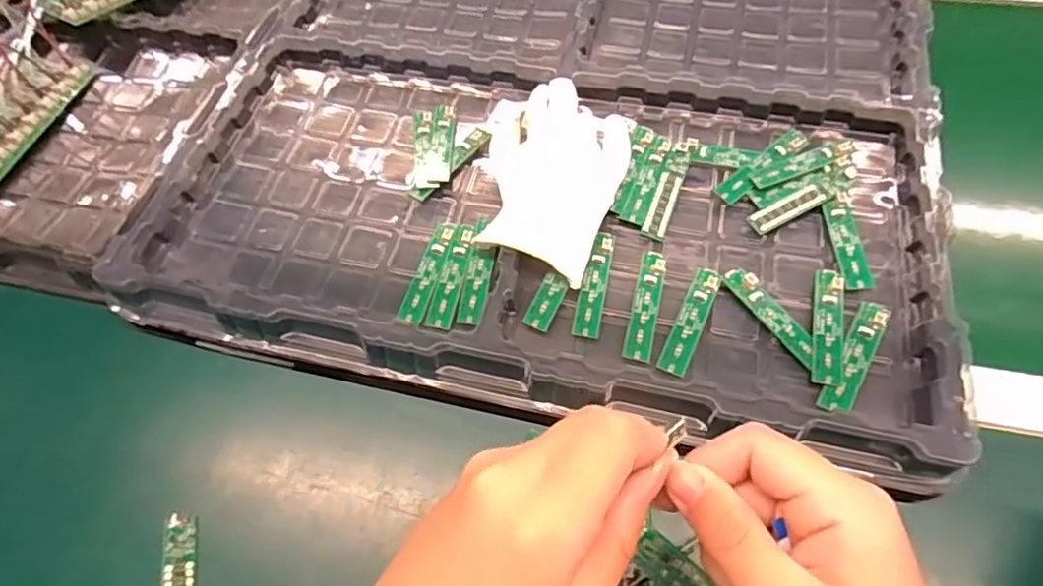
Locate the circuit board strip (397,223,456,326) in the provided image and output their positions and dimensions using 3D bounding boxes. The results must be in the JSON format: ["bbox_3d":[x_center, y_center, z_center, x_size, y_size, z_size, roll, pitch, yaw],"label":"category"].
[{"bbox_3d":[-0.066,-0.015,0.417,0.018,0.004,0.081,13,65,9],"label":"circuit board strip"}]

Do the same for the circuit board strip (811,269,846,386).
[{"bbox_3d":[0.197,0.021,0.377,0.018,0.007,0.080,12,62,10],"label":"circuit board strip"}]

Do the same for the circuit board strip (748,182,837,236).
[{"bbox_3d":[0.196,-0.063,0.426,0.063,0.004,0.018,-27,66,-2],"label":"circuit board strip"}]

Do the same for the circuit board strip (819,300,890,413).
[{"bbox_3d":[0.209,0.037,0.366,0.018,0.004,0.084,28,66,18],"label":"circuit board strip"}]

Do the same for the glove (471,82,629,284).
[{"bbox_3d":[0.015,-0.089,0.437,0.112,0.031,0.149,17,63,13],"label":"glove"}]

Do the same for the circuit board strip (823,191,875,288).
[{"bbox_3d":[0.226,-0.037,0.408,0.019,0.004,0.075,-8,64,15],"label":"circuit board strip"}]

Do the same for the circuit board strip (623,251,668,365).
[{"bbox_3d":[0.084,0.007,0.396,0.018,0.005,0.083,12,62,11],"label":"circuit board strip"}]

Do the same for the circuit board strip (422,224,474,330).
[{"bbox_3d":[-0.049,-0.012,0.413,0.019,0.005,0.083,9,61,9],"label":"circuit board strip"}]

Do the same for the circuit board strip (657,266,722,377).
[{"bbox_3d":[0.112,0.017,0.388,0.018,0.004,0.081,22,64,16],"label":"circuit board strip"}]

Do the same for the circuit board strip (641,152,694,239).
[{"bbox_3d":[0.109,-0.075,0.439,0.017,0.004,0.080,21,70,6],"label":"circuit board strip"}]

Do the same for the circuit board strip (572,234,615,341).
[{"bbox_3d":[0.051,-0.006,0.406,0.018,0.007,0.081,14,65,2],"label":"circuit board strip"}]

